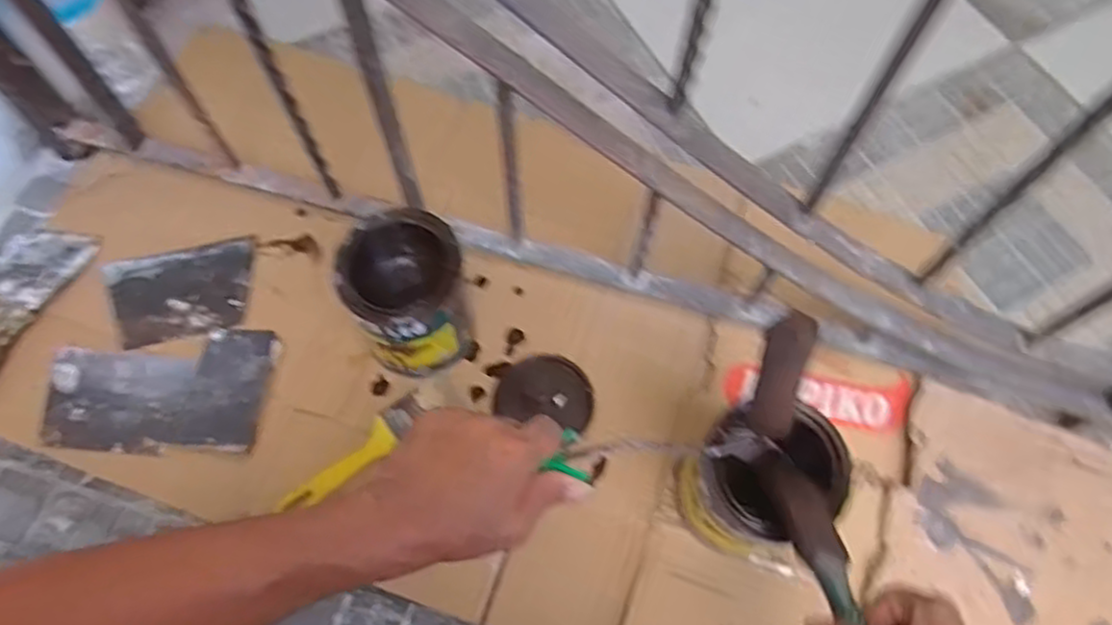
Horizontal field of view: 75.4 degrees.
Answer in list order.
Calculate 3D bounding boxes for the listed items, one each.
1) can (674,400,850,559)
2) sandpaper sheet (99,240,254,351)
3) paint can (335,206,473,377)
[{"bbox_3d":[0.152,0.133,0.558,0.107,0.141,0.097,-7,66,-3],"label":"can"},{"bbox_3d":[-0.366,-0.018,0.708,0.137,0.007,0.100,-14,64,-7],"label":"sandpaper sheet"},{"bbox_3d":[-0.127,-0.011,0.636,0.097,0.132,0.108,-19,67,-9],"label":"paint can"}]

